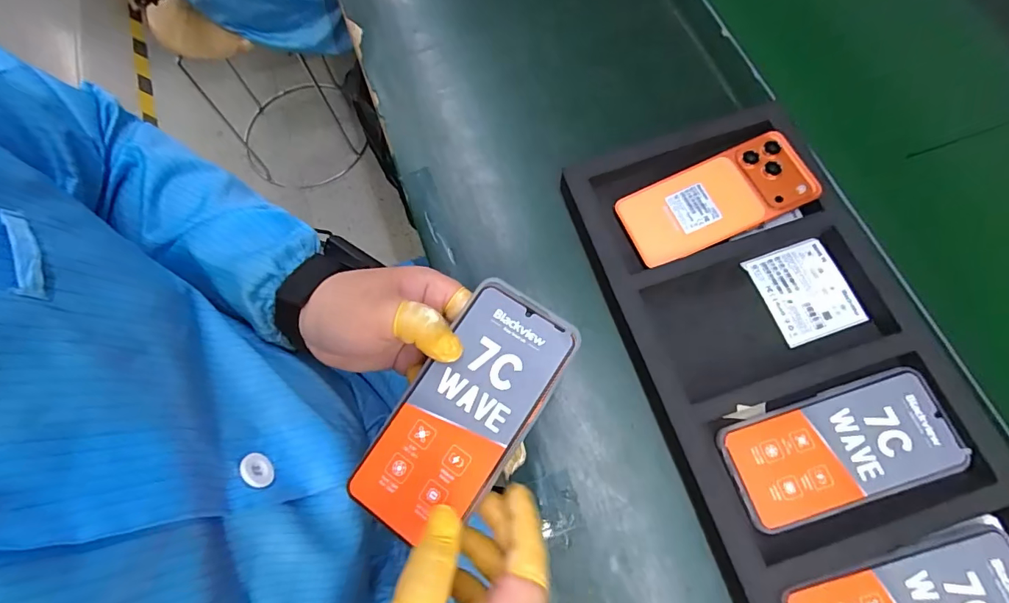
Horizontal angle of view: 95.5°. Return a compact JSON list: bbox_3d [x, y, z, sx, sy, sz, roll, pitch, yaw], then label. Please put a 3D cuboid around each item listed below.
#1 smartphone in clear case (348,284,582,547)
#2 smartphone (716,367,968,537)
[{"bbox_3d":[-0.025,0.069,0.293,0.078,0.007,0.164,36,81,13],"label":"smartphone in clear case"},{"bbox_3d":[0.254,0.109,0.345,0.163,0.008,0.078,-17,71,-4],"label":"smartphone"}]

